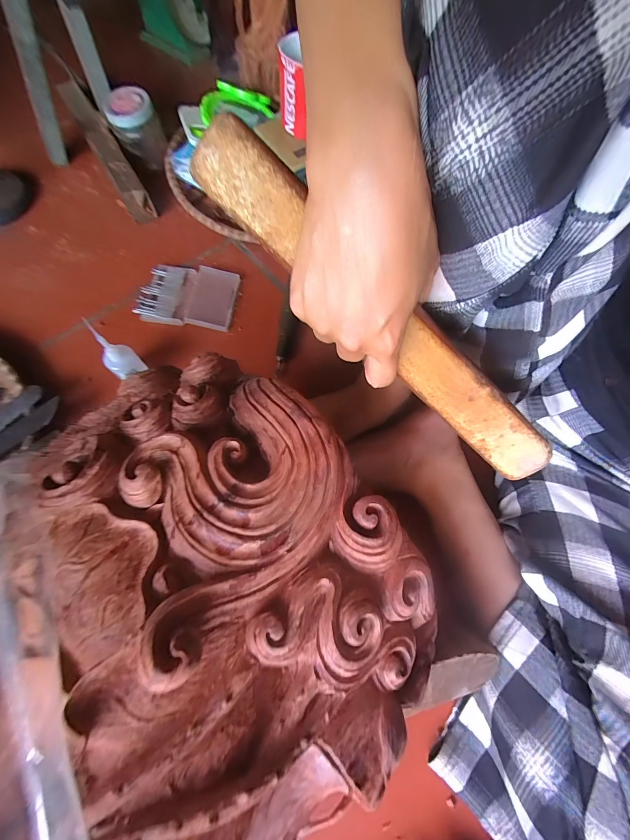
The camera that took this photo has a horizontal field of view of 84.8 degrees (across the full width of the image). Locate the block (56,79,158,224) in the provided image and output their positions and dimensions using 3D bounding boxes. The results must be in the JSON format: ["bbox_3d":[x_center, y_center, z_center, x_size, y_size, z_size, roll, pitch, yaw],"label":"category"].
[{"bbox_3d":[-0.363,-0.472,0.584,0.040,0.061,0.327,-30,75,-14],"label":"block"}]

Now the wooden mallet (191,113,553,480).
[{"bbox_3d":[0.056,-0.055,0.224,0.302,0.029,0.029,39,71,-17],"label":"wooden mallet"}]

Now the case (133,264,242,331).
[{"bbox_3d":[-0.186,-0.188,0.514,0.133,0.015,0.097,8,70,-1],"label":"case"}]

